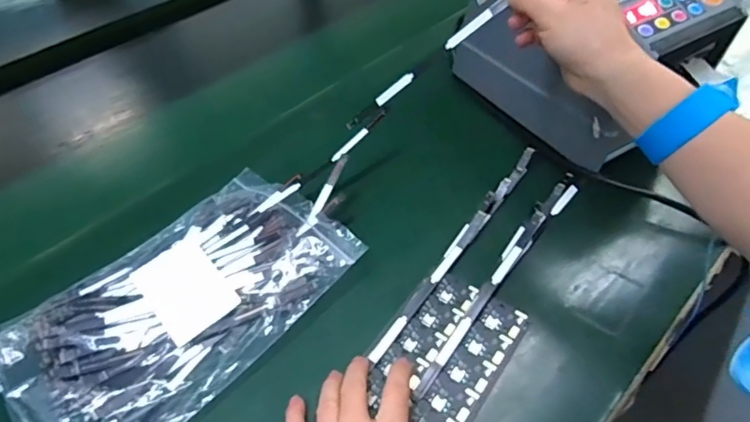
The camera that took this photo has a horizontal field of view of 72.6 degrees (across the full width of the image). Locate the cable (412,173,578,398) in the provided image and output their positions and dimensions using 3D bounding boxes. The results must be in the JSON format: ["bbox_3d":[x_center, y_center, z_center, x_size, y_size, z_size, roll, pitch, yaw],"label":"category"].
[{"bbox_3d":[0.095,0.039,0.369,0.016,0.009,0.228,29,55,28],"label":"cable"}]

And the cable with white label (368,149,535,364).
[{"bbox_3d":[0.066,0.023,0.385,0.011,0.012,0.225,26,54,26],"label":"cable with white label"}]

